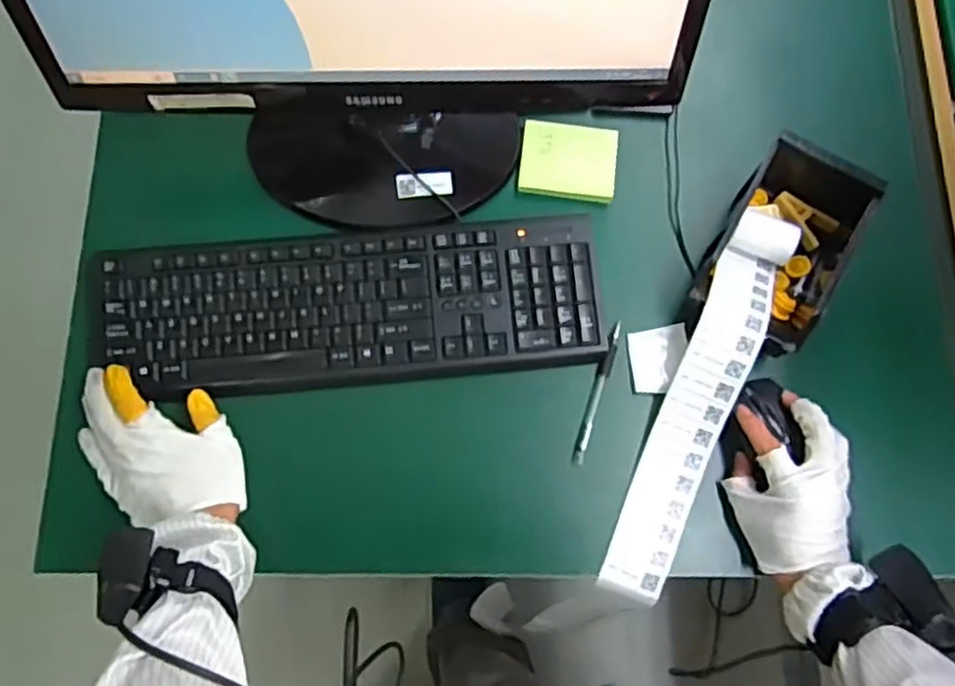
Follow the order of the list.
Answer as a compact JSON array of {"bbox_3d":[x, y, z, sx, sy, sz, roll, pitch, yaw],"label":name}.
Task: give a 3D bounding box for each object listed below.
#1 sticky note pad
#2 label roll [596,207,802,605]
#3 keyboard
[{"bbox_3d":[0.081,-0.163,0.646,0.084,0.013,0.066,5,75,0],"label":"sticky note pad"},{"bbox_3d":[0.185,0.042,0.588,0.058,0.046,0.339,23,76,4],"label":"label roll"},{"bbox_3d":[-0.105,-0.029,0.606,0.415,0.021,0.130,-4,76,-3],"label":"keyboard"}]

